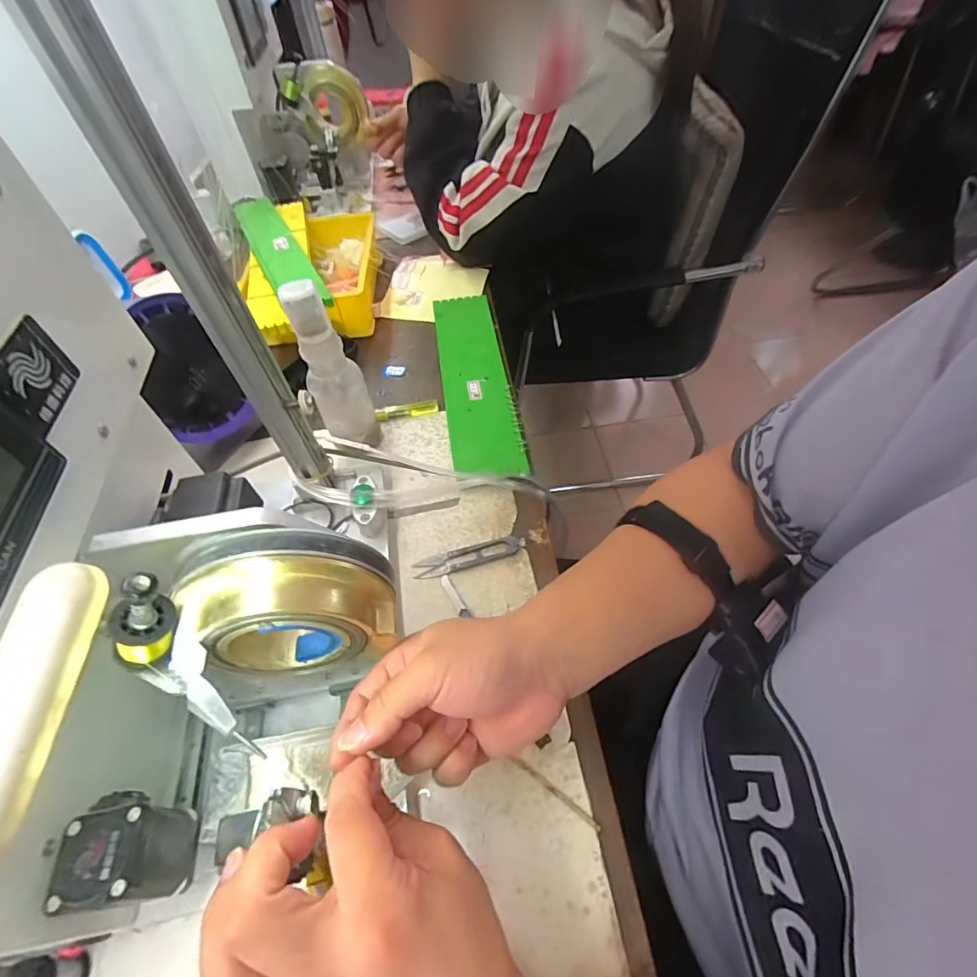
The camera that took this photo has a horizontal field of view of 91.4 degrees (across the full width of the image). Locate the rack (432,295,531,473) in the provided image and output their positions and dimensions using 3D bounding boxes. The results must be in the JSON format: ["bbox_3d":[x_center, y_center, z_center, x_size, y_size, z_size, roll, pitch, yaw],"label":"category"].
[{"bbox_3d":[-0.017,-0.144,0.605,0.079,0.015,0.334,-8,53,-2],"label":"rack"}]

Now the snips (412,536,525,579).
[{"bbox_3d":[-0.017,0.065,0.459,0.106,0.005,0.022,-12,53,-6],"label":"snips"}]

